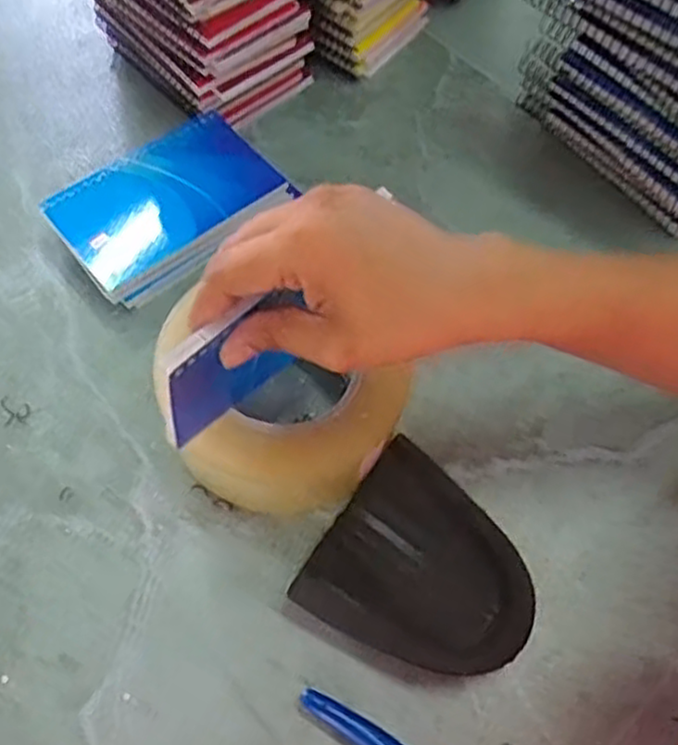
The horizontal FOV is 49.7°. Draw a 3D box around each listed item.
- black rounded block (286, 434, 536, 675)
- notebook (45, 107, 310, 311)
[{"bbox_3d":[0.045,0.099,0.365,0.103,0.031,0.093,29,64,12],"label":"black rounded block"},{"bbox_3d":[-0.101,-0.106,0.455,0.137,0.022,0.090,-39,74,-21],"label":"notebook"}]

